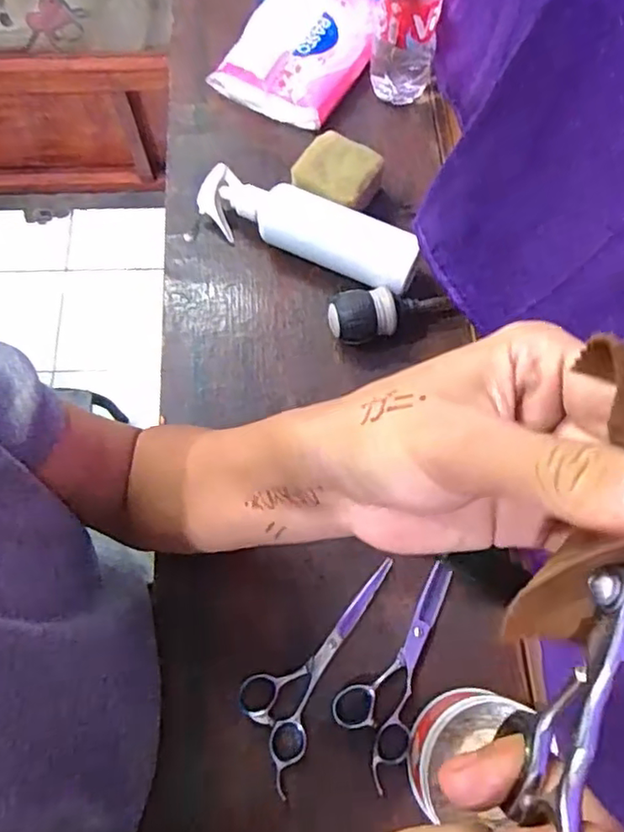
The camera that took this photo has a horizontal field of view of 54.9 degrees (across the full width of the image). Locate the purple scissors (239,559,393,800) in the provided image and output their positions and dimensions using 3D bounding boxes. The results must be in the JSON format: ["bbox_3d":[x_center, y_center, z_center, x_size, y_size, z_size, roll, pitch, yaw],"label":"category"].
[{"bbox_3d":[-0.004,0.161,0.405,0.053,0.004,0.156,26,71,8],"label":"purple scissors"}]

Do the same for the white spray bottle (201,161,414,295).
[{"bbox_3d":[-0.008,-0.152,0.505,0.194,0.049,0.046,23,71,8],"label":"white spray bottle"}]

